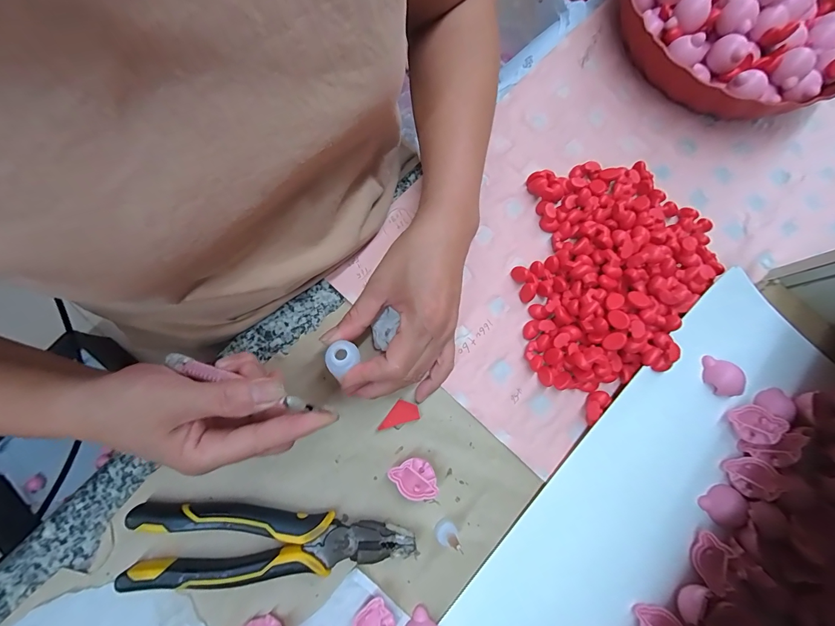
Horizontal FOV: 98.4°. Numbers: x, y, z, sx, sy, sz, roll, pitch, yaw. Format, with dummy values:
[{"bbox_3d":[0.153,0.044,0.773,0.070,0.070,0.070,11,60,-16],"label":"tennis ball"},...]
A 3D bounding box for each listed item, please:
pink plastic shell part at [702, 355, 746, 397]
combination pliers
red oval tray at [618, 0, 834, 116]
[{"bbox_3d":[0.246,0.050,0.290,0.027,0.009,0.031,-2,78,-5],"label":"pink plastic shell part"},{"bbox_3d":[-0.101,0.165,0.252,0.191,0.019,0.055,3,78,-4],"label":"combination pliers"},{"bbox_3d":[0.316,-0.304,0.356,0.241,0.066,0.246,44,79,5],"label":"red oval tray"}]

